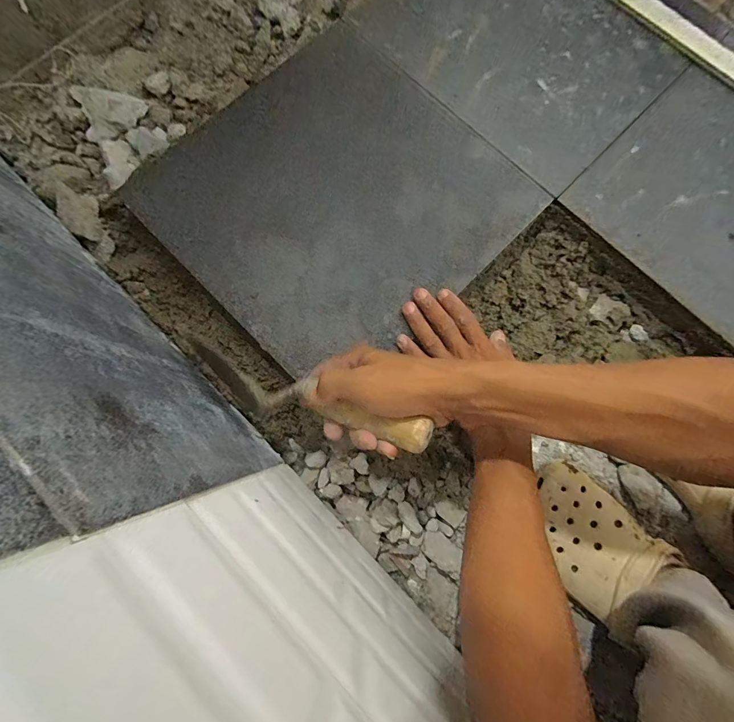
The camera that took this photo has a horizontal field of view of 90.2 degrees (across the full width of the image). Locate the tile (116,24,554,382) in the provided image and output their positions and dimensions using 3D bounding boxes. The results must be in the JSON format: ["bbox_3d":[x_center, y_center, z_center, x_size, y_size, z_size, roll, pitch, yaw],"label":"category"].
[{"bbox_3d":[-0.037,-0.209,0.466,0.392,0.013,0.383,-44,82,-8],"label":"tile"}]

